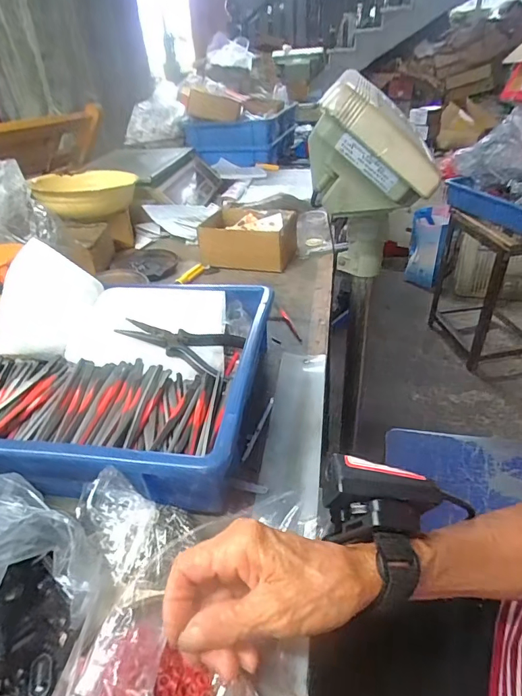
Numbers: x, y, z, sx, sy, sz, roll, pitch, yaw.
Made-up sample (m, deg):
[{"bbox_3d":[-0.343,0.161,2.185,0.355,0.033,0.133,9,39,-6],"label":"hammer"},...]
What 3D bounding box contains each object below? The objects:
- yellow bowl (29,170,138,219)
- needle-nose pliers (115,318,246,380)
[{"bbox_3d":[-0.331,-0.301,0.829,0.189,0.059,0.160,-20,38,-20],"label":"yellow bowl"},{"bbox_3d":[-0.090,-0.007,0.489,0.130,0.014,0.075,18,33,3],"label":"needle-nose pliers"}]

